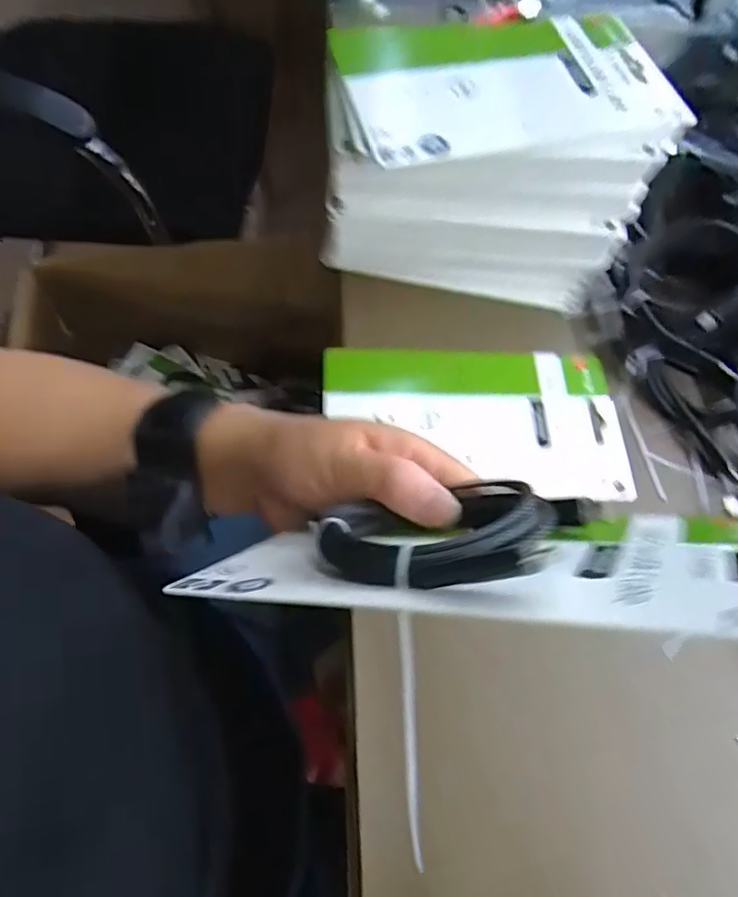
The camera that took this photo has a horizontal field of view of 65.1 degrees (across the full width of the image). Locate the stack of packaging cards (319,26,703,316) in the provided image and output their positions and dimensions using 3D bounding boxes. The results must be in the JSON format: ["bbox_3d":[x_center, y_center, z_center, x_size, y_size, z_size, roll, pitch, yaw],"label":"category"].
[{"bbox_3d":[0.071,-0.174,0.365,0.191,0.121,0.118,-1,63,-4],"label":"stack of packaging cards"}]

